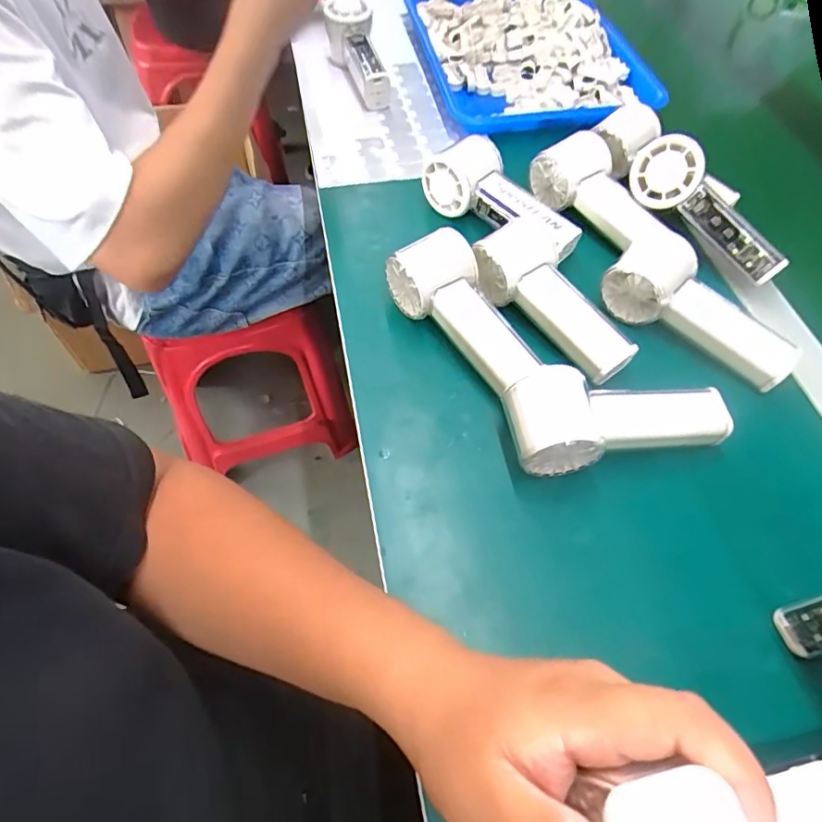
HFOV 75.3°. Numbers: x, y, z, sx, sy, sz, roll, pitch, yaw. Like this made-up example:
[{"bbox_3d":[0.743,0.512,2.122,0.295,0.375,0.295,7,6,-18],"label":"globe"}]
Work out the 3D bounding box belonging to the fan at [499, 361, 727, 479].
[{"bbox_3d":[0.143,0.001,0.371,0.155,0.048,0.062,-8,59,-7],"label":"fan"}]

